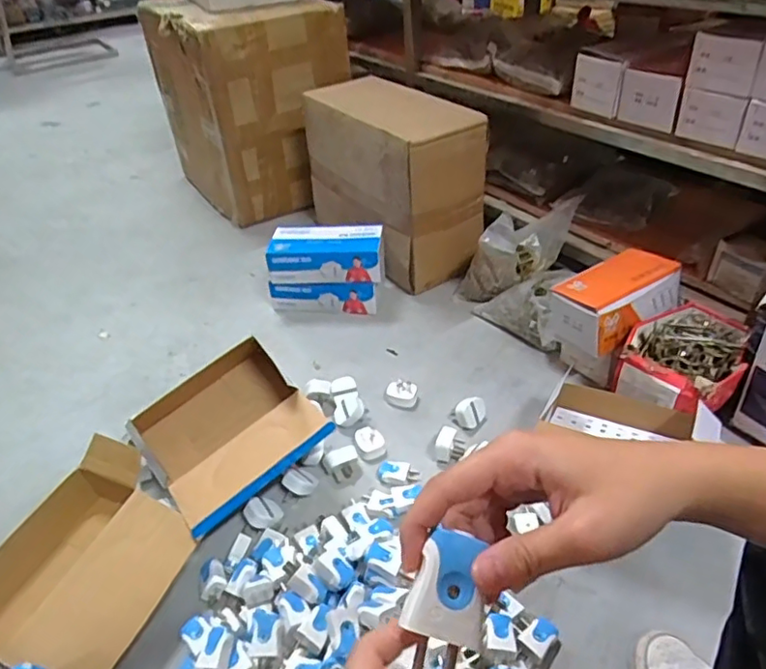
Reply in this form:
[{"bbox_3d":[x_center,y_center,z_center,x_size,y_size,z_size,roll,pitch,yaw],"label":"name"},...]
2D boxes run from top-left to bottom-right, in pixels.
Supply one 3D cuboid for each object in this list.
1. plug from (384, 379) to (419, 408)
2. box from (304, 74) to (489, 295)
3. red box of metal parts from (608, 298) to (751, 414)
[{"bbox_3d":[0.031,0.099,0.997,0.054,0.032,0.042,-2,37,4],"label":"plug"},{"bbox_3d":[0.021,-0.341,1.295,0.215,0.363,0.392,-24,41,-23],"label":"box"},{"bbox_3d":[0.444,0.029,0.866,0.158,0.079,0.183,18,43,27],"label":"red box of metal parts"}]

